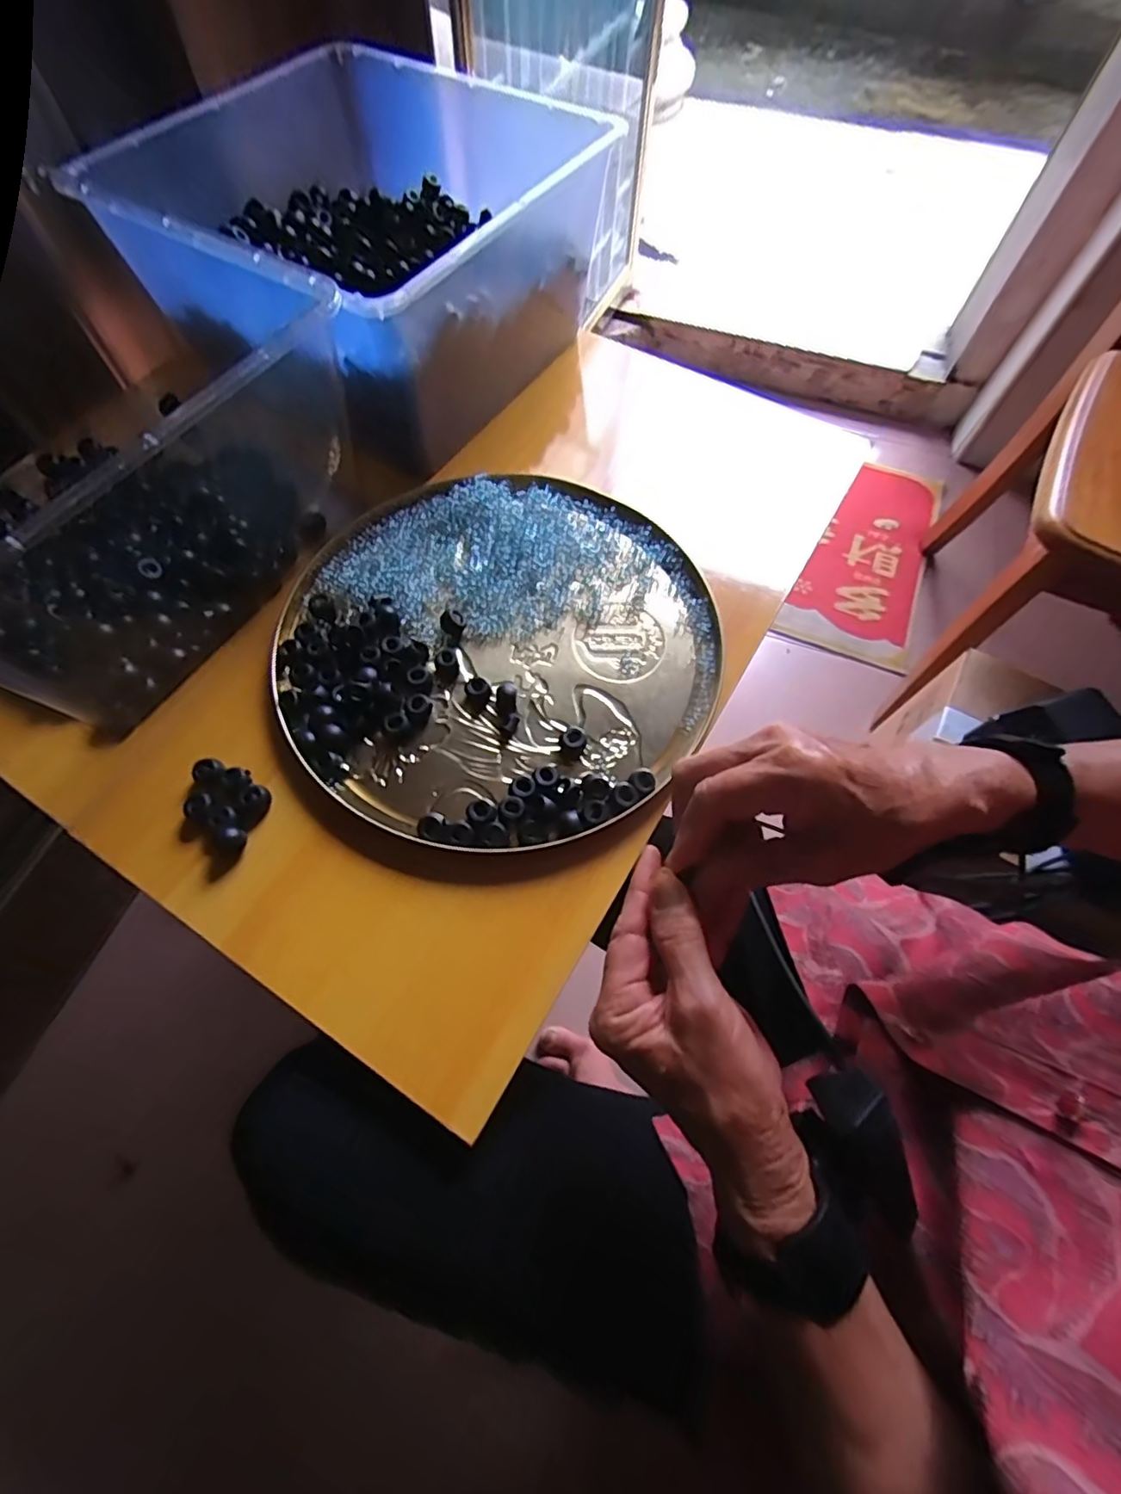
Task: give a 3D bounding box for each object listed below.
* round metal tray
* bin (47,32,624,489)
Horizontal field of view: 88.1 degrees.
[{"bbox_3d":[-0.043,-0.075,0.398,0.285,0.019,0.283,0,65,-1],"label":"round metal tray"},{"bbox_3d":[-0.147,-0.417,0.476,0.298,0.128,0.324,31,68,12],"label":"bin"}]

